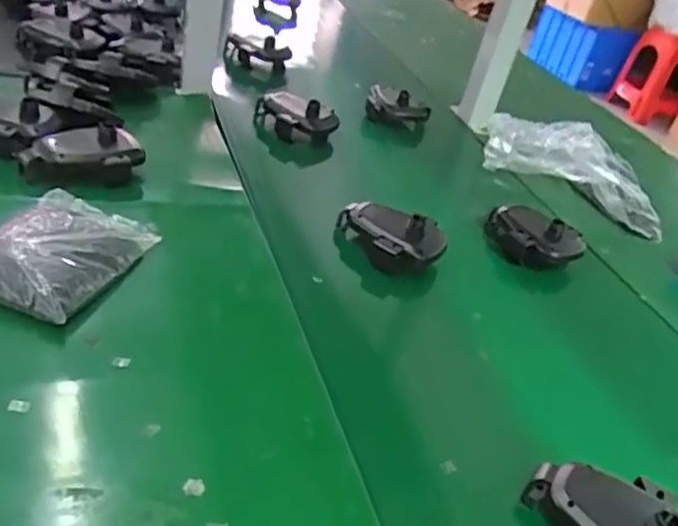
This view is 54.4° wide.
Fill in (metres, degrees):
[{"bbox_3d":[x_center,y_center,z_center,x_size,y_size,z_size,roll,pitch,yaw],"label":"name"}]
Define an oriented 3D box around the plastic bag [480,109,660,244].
[{"bbox_3d":[0.339,-0.136,0.942,0.267,0.083,0.138,24,39,24],"label":"plastic bag"}]

